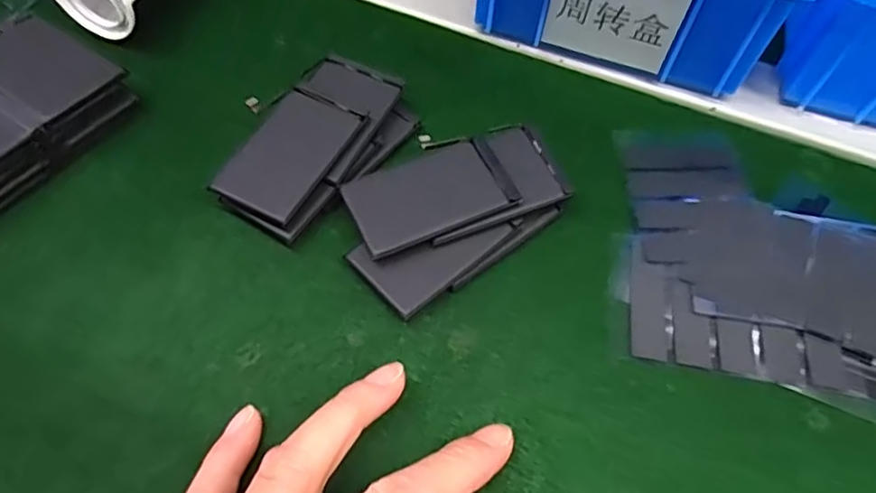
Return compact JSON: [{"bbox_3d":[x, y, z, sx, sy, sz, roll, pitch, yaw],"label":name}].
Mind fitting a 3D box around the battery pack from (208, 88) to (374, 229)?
[{"bbox_3d":[-0.055,-0.036,0.232,0.032,0.004,0.056,27,66,6],"label":"battery pack"}]

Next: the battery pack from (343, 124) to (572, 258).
[{"bbox_3d":[-0.004,-0.020,0.225,0.058,0.004,0.037,-21,64,-14],"label":"battery pack"}]

